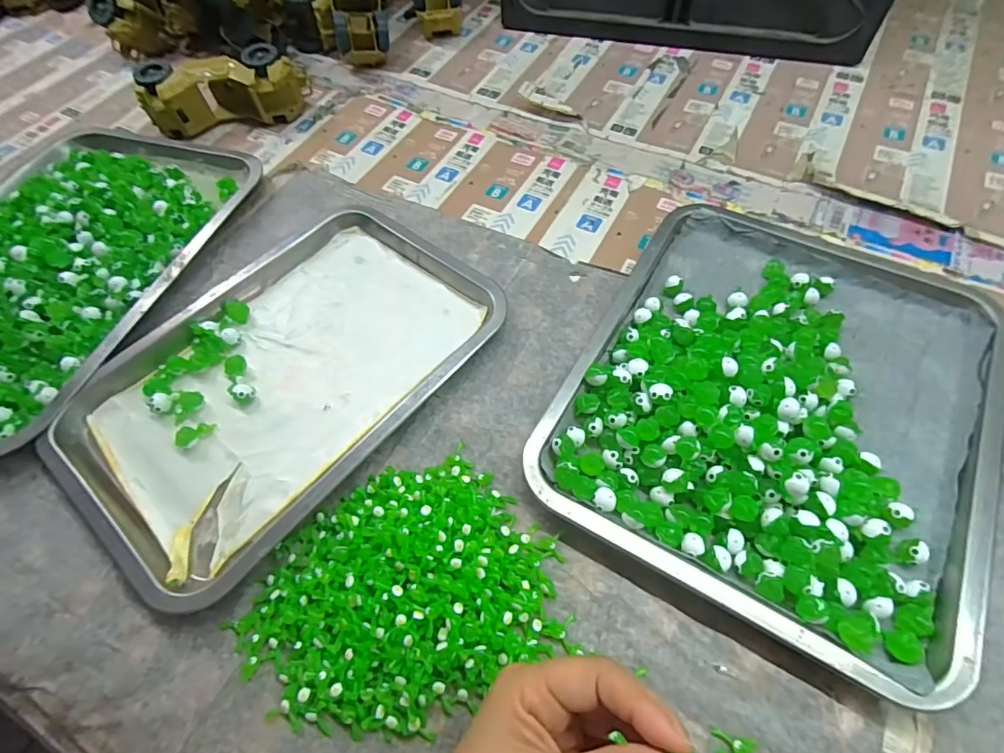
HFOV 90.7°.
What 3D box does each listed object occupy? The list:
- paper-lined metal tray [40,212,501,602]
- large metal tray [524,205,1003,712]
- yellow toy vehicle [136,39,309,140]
[{"bbox_3d":[-0.165,-0.005,0.381,0.208,0.021,0.315,37,68,22],"label":"paper-lined metal tray"},{"bbox_3d":[0.192,0.006,0.346,0.258,0.036,0.307,26,64,17],"label":"large metal tray"},{"bbox_3d":[-0.304,-0.318,0.553,0.169,0.062,0.060,-14,60,-5],"label":"yellow toy vehicle"}]

